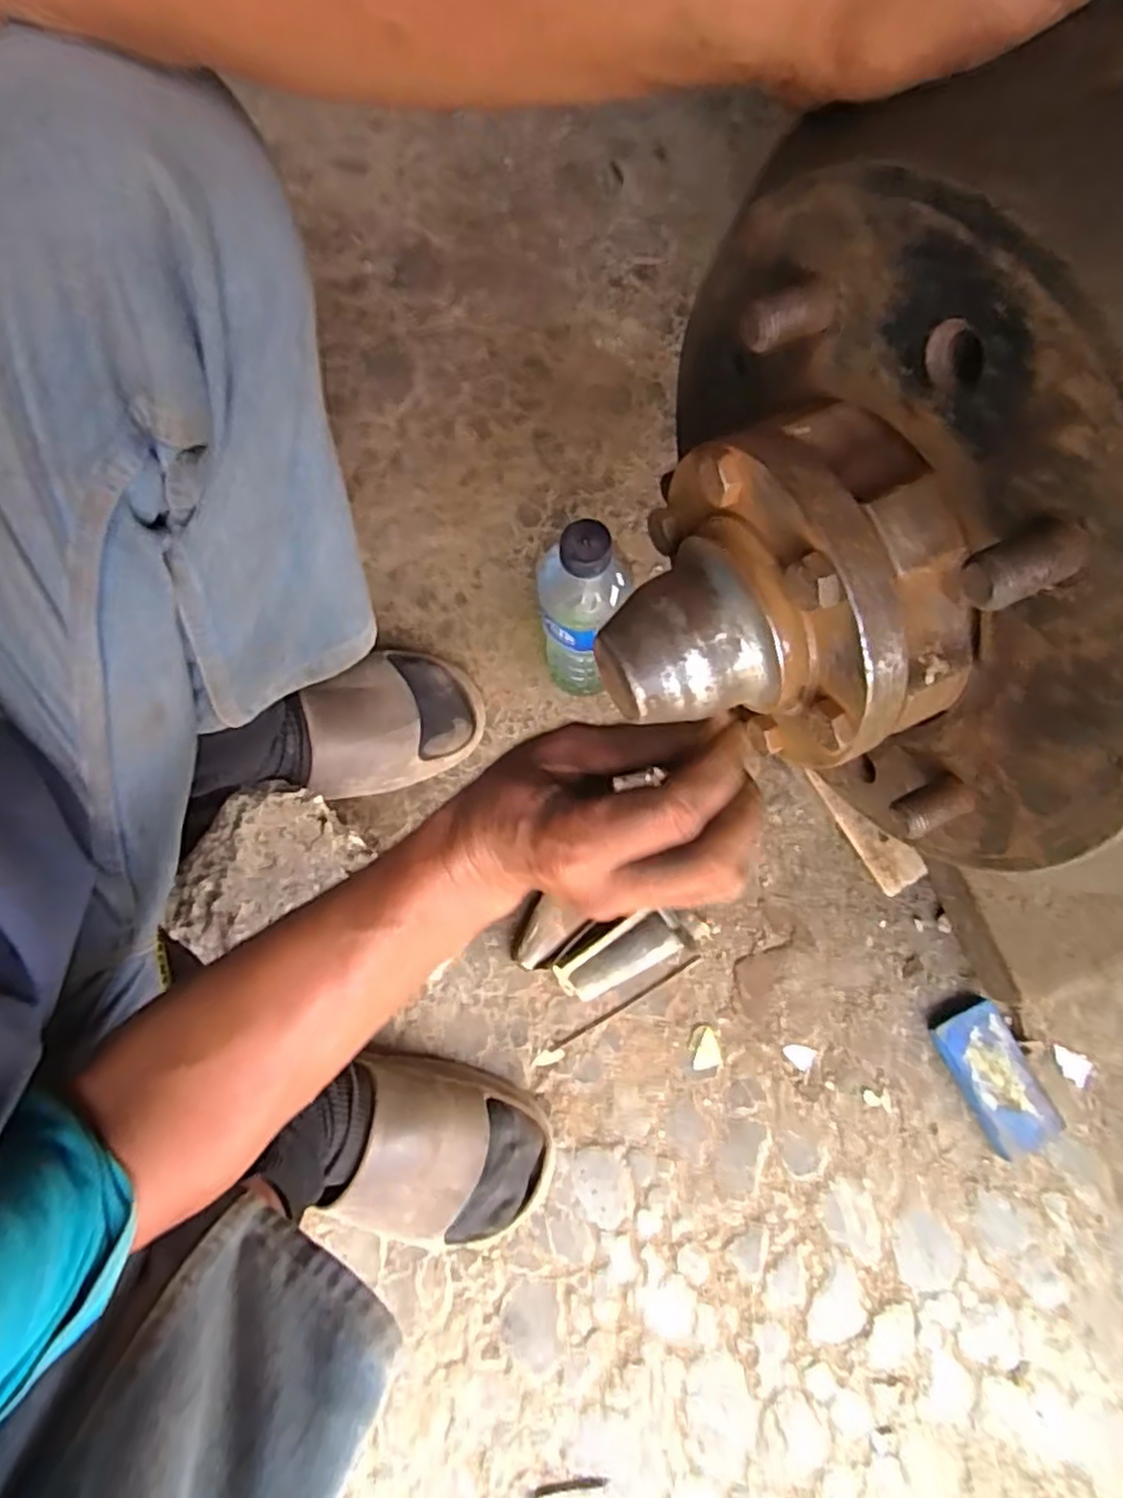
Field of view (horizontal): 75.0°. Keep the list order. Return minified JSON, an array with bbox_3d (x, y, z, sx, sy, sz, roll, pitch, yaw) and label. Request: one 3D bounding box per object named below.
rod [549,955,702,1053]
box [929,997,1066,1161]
[{"bbox_3d":[0.055,0.217,0.621,0.147,0.004,0.006,-29,75,-7],"label":"rod"},{"bbox_3d":[0.347,0.261,0.587,0.059,0.019,0.111,-25,75,-6],"label":"box"}]

